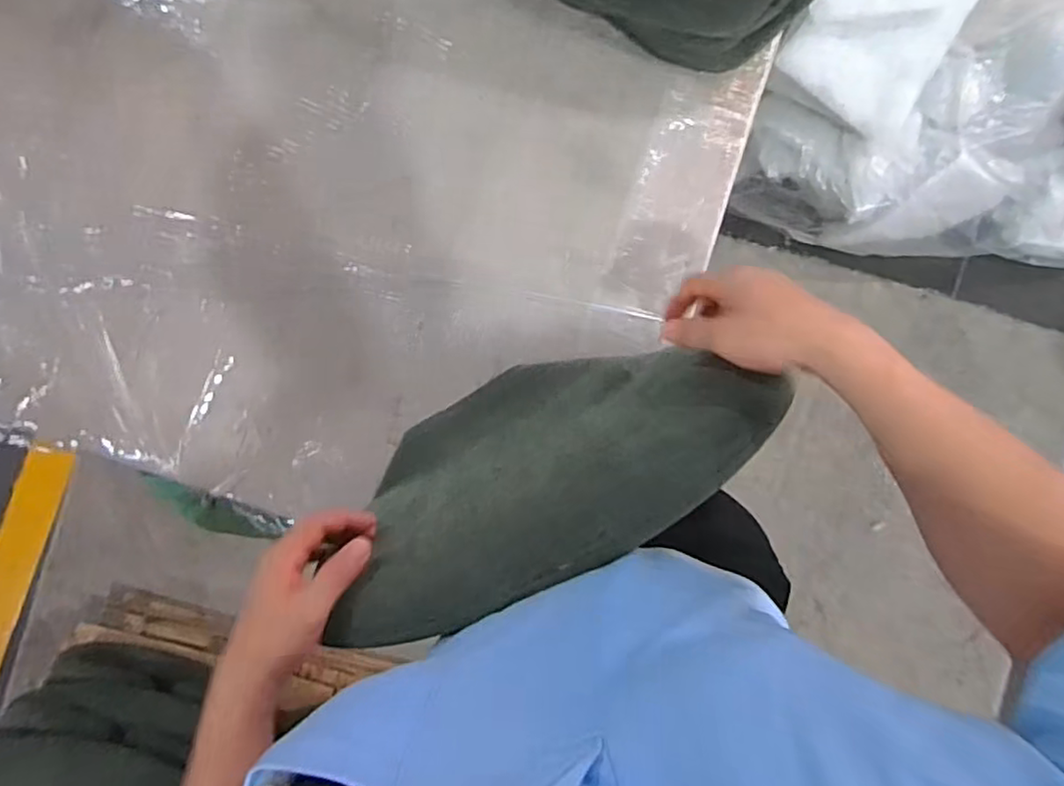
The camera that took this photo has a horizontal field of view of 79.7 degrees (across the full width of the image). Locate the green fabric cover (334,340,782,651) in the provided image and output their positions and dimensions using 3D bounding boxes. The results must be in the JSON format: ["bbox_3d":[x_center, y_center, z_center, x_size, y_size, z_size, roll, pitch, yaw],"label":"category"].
[{"bbox_3d":[-0.002,0.066,0.573,0.376,0.283,0.058,-31,116,-9],"label":"green fabric cover"}]

